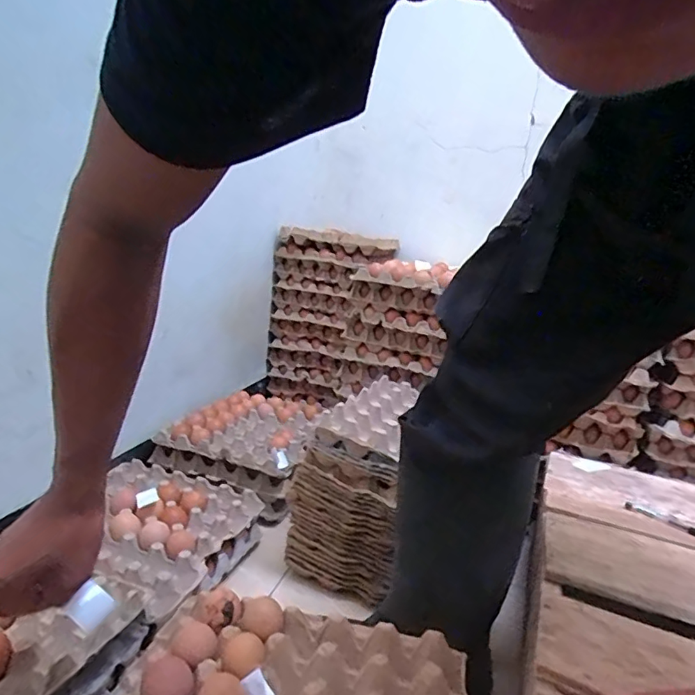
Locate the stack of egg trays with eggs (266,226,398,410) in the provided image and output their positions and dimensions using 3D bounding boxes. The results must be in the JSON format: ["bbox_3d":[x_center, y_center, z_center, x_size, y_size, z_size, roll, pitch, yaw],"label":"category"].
[{"bbox_3d":[-0.051,-0.099,1.525,0.307,0.494,0.256,9,14,17],"label":"stack of egg trays with eggs"}]

